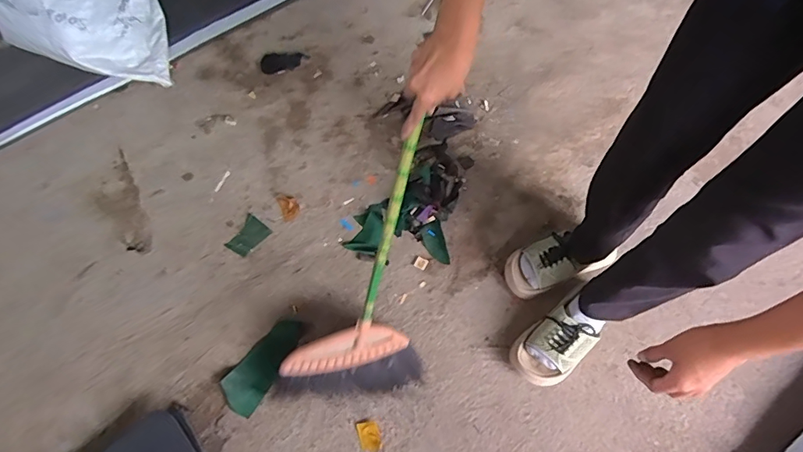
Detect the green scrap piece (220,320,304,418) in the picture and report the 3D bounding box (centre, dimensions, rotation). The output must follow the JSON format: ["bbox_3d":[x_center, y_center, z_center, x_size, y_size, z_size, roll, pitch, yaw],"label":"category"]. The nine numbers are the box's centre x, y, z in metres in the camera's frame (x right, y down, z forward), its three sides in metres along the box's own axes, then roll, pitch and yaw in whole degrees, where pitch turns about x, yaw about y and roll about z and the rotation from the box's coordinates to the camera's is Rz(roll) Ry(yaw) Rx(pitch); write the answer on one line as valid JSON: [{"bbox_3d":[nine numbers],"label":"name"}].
[{"bbox_3d":[-0.263,0.262,0.867,0.079,0.017,0.187,33,70,16],"label":"green scrap piece"}]

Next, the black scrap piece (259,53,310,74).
[{"bbox_3d":[-0.311,-0.437,1.194,0.123,0.005,0.073,-15,65,-5],"label":"black scrap piece"}]

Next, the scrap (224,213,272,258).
[{"bbox_3d":[-0.339,0.022,0.992,0.066,0.004,0.086,35,70,16],"label":"scrap"}]

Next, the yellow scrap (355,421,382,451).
[{"bbox_3d":[-0.059,0.381,0.819,0.037,0.006,0.054,-20,66,-7],"label":"yellow scrap"}]

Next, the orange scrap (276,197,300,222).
[{"bbox_3d":[-0.252,-0.043,1.018,0.041,0.004,0.064,-21,66,-8],"label":"orange scrap"}]

